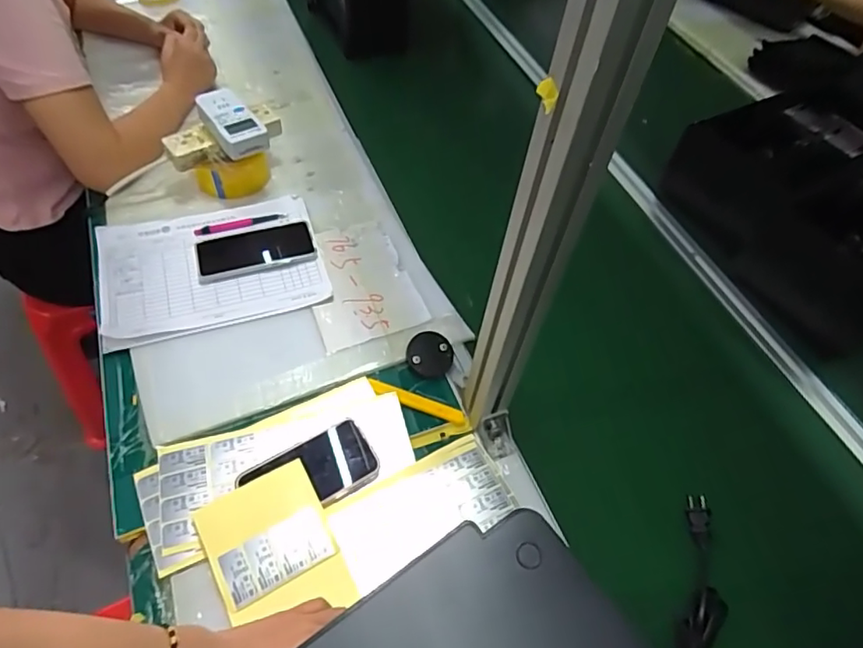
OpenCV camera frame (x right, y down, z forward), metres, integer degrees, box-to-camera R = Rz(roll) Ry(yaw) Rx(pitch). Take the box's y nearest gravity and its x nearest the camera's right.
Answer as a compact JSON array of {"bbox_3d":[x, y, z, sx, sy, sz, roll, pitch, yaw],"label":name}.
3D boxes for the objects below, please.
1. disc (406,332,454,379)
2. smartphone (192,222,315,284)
[{"bbox_3d":[-0.001,0.040,0.724,0.060,0.015,0.060,5,70,-12],"label":"disc"},{"bbox_3d":[-0.248,-0.105,0.794,0.159,0.010,0.084,-13,58,-13],"label":"smartphone"}]

